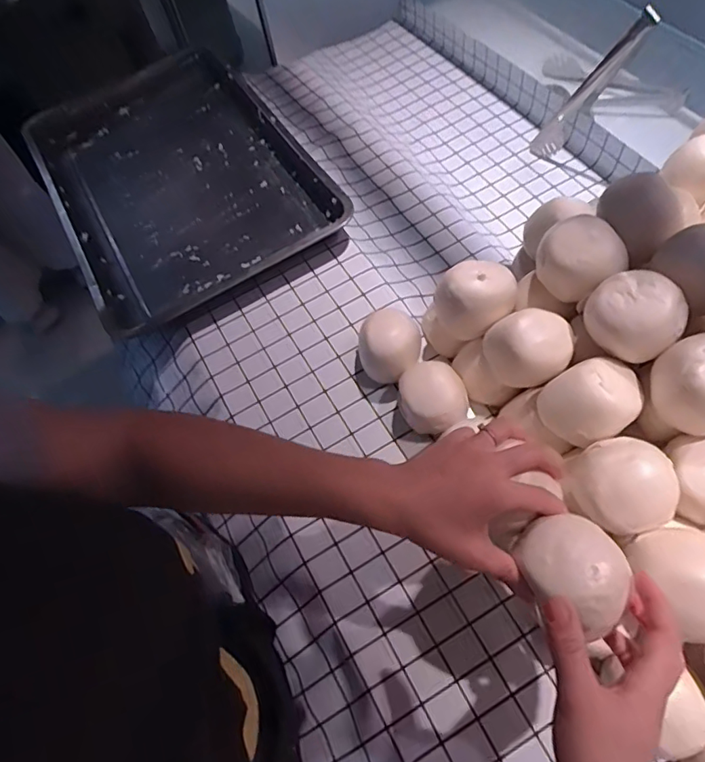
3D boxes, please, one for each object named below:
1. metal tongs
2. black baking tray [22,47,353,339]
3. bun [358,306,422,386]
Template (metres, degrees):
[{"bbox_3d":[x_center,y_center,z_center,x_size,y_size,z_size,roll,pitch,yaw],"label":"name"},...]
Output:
[{"bbox_3d":[0.385,-0.466,0.838,0.053,0.293,0.047,-30,84,-17],"label":"metal tongs"},{"bbox_3d":[-0.319,-0.362,0.917,0.387,0.063,0.632,-34,62,-6],"label":"black baking tray"},{"bbox_3d":[0.047,-0.041,0.669,0.077,0.079,0.082,-3,61,6],"label":"bun"}]

